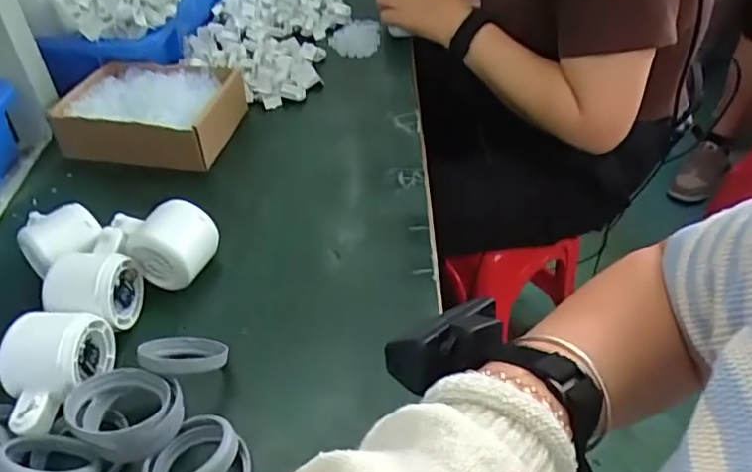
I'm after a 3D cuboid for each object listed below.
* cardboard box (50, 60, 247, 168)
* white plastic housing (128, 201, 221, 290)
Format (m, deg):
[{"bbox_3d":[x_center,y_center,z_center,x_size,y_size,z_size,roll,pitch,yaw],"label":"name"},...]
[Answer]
[{"bbox_3d":[-0.238,-0.140,0.654,0.175,0.044,0.136,6,42,9],"label":"cardboard box"},{"bbox_3d":[-0.164,0.008,0.486,0.059,0.055,0.050,13,44,16],"label":"white plastic housing"}]

